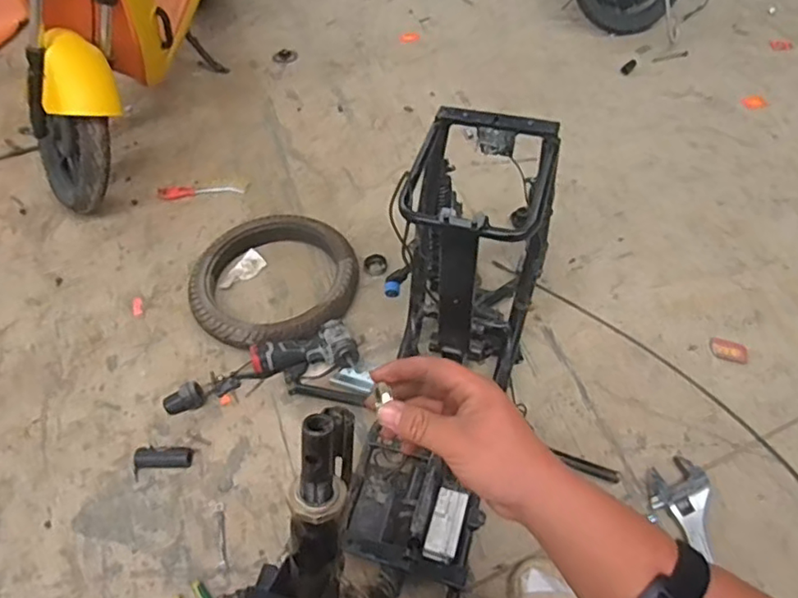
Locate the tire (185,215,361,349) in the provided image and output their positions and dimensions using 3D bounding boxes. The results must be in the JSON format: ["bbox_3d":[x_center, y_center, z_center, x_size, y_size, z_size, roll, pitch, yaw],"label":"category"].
[{"bbox_3d":[-0.274,-0.041,1.311,0.355,0.064,0.350,-1,52,2],"label":"tire"}]

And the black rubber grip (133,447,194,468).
[{"bbox_3d":[-0.427,0.285,1.069,0.100,0.036,0.032,-3,52,0],"label":"black rubber grip"}]

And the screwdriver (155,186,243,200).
[{"bbox_3d":[-0.523,-0.289,1.566,0.219,0.025,0.037,-4,52,-1],"label":"screwdriver"}]

